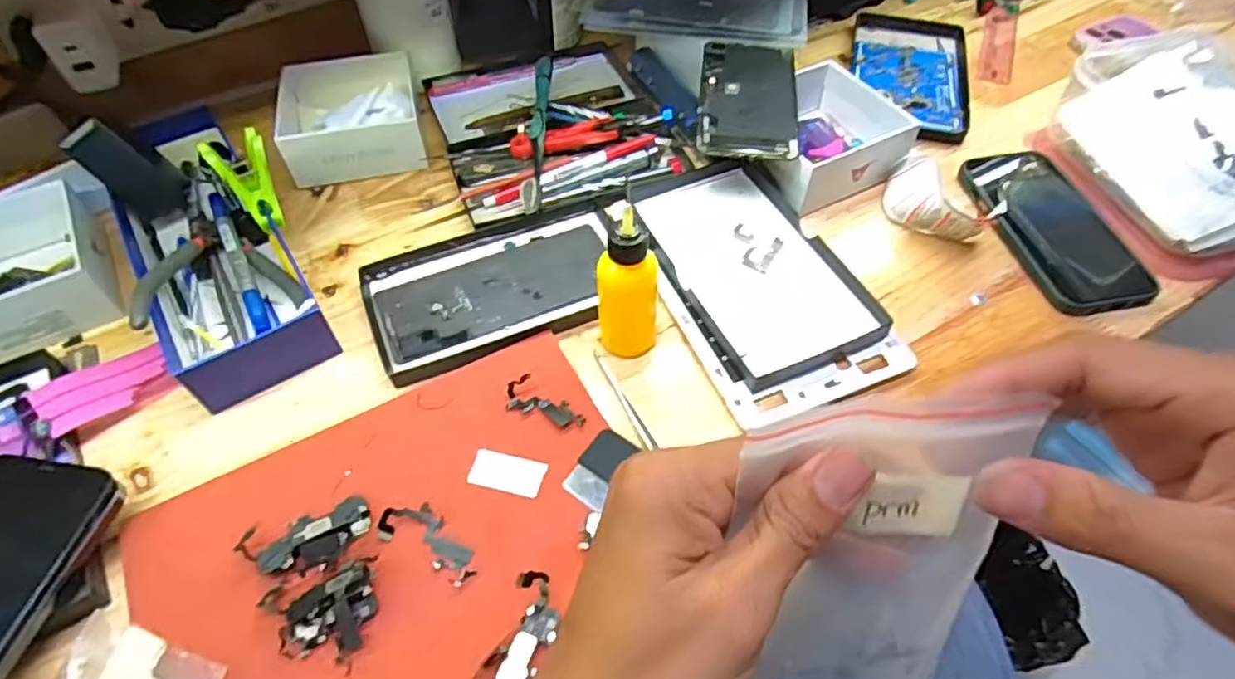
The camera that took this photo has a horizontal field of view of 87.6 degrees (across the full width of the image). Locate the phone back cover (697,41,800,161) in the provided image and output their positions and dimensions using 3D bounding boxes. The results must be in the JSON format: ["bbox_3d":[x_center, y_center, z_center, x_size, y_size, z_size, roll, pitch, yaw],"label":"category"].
[{"bbox_3d":[0.100,-0.188,0.491,0.072,0.011,0.145,4,53,7],"label":"phone back cover"}]

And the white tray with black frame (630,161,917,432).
[{"bbox_3d":[0.090,-0.048,0.434,0.119,0.013,0.208,-19,56,-13],"label":"white tray with black frame"}]

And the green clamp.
[{"bbox_3d":[-0.238,-0.106,0.424,0.034,0.062,0.020,-34,36,-10],"label":"green clamp"}]

